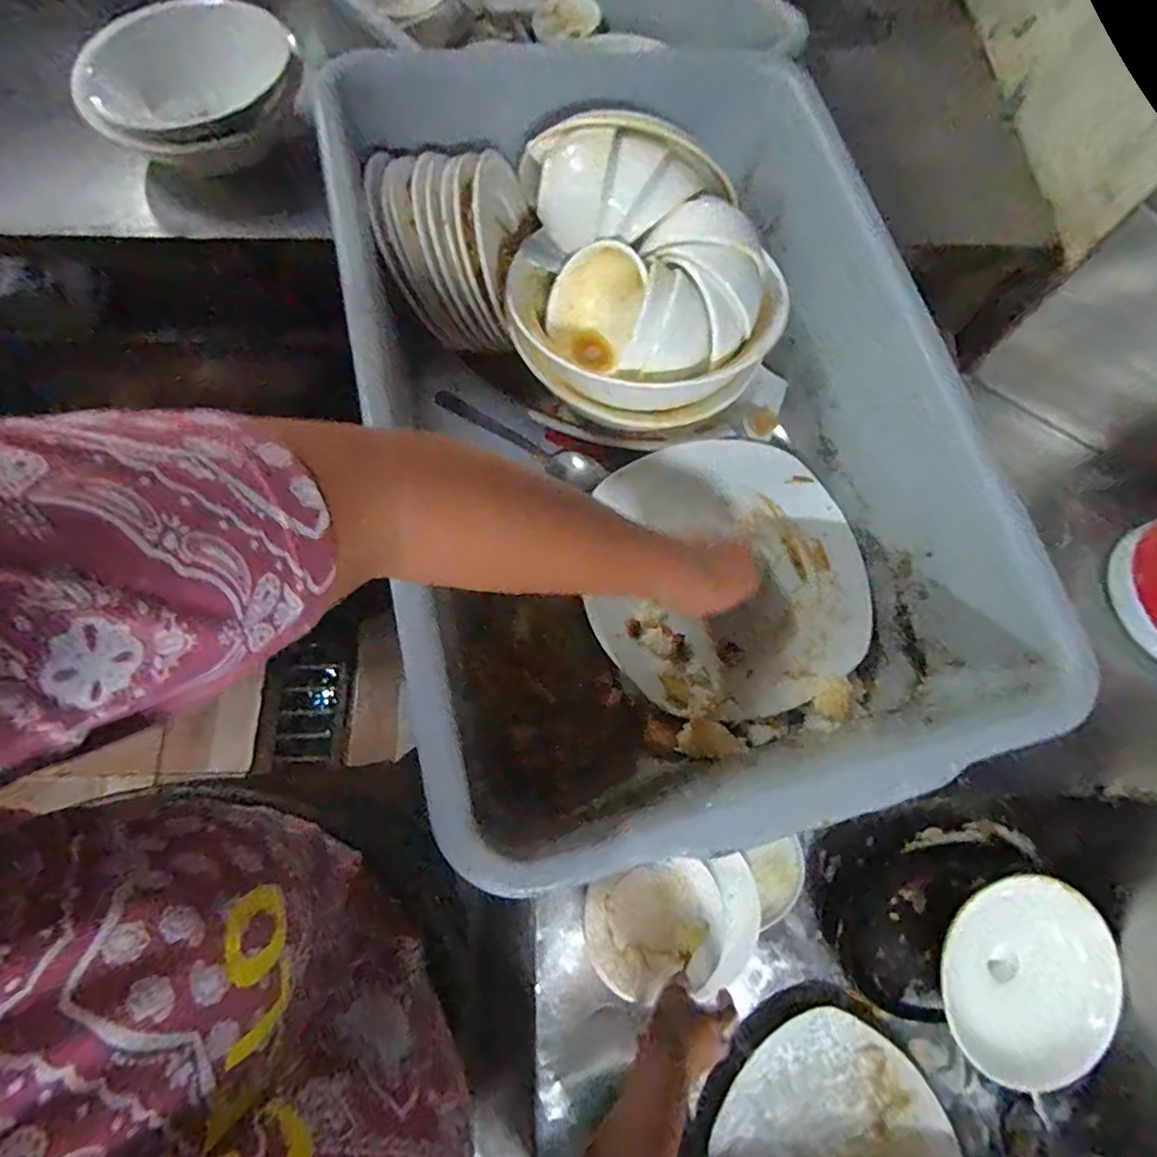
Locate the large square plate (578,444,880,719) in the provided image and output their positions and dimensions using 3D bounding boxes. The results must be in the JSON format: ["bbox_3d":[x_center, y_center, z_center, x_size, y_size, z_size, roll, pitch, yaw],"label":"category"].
[{"bbox_3d":[0.129,-0.005,0.512,0.250,0.036,0.239,-23,74,-10],"label":"large square plate"}]

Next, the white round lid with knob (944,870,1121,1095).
[{"bbox_3d":[0.455,0.410,0.600,0.156,0.019,0.209,4,89,6],"label":"white round lid with knob"}]

